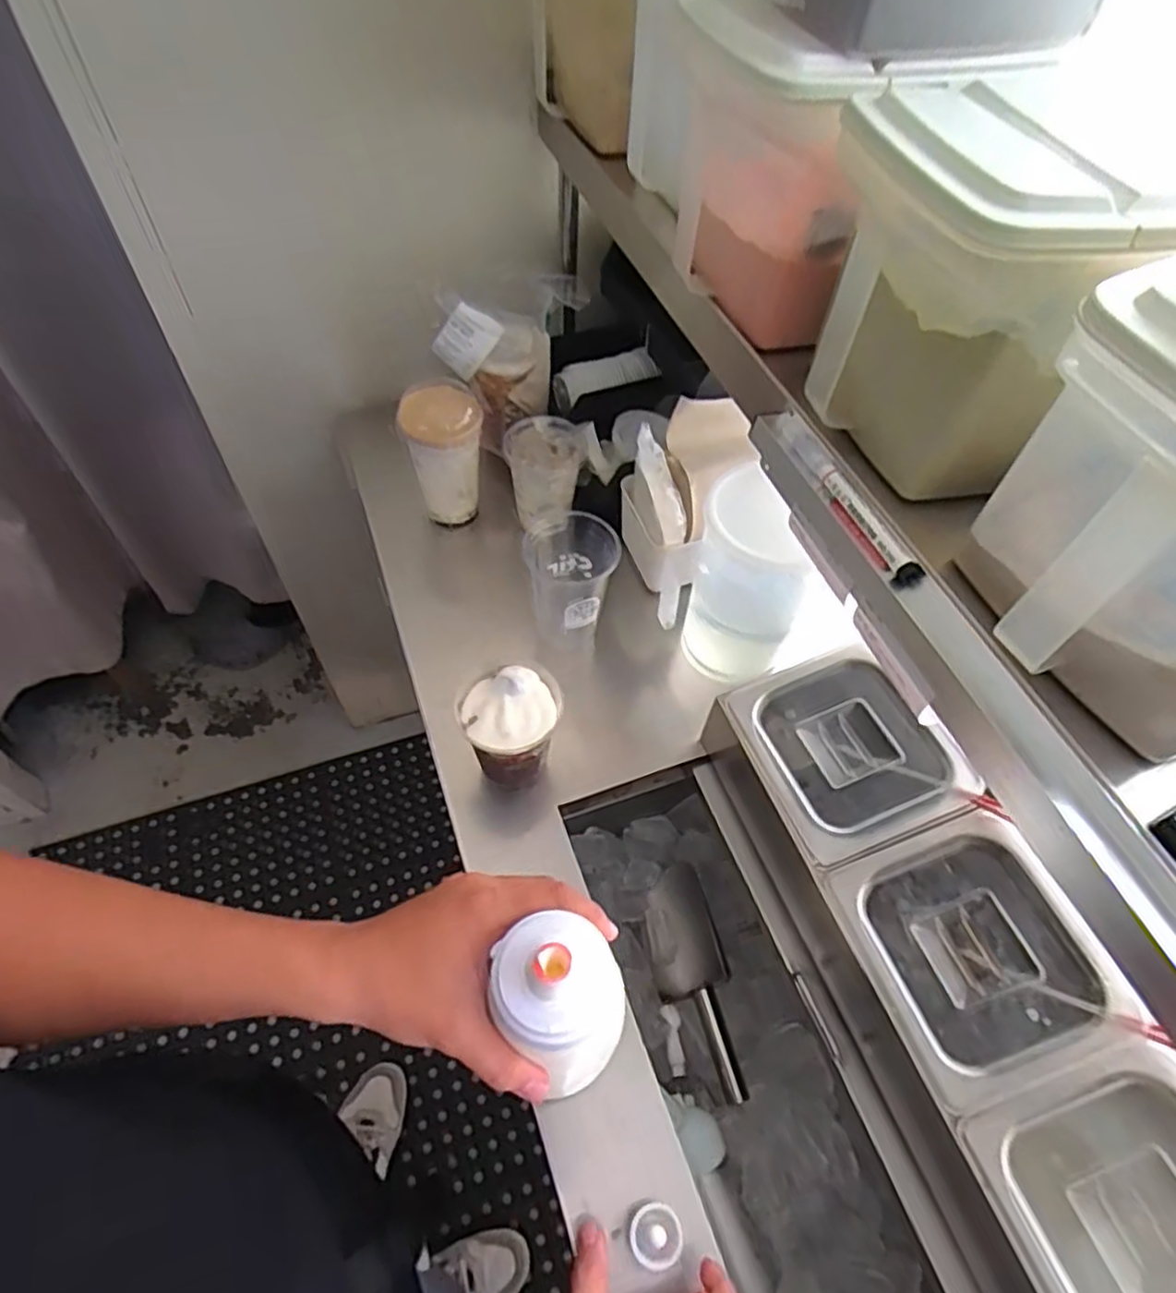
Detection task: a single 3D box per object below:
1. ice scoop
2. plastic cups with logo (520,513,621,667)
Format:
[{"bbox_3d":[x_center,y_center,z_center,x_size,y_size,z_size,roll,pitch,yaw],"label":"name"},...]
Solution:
[{"bbox_3d":[0.118,0.370,0.794,0.080,0.061,0.248,-7,57,-8],"label":"ice scoop"},{"bbox_3d":[-0.012,-0.058,0.765,0.088,0.158,0.088,1,56,-2],"label":"plastic cups with logo"}]

